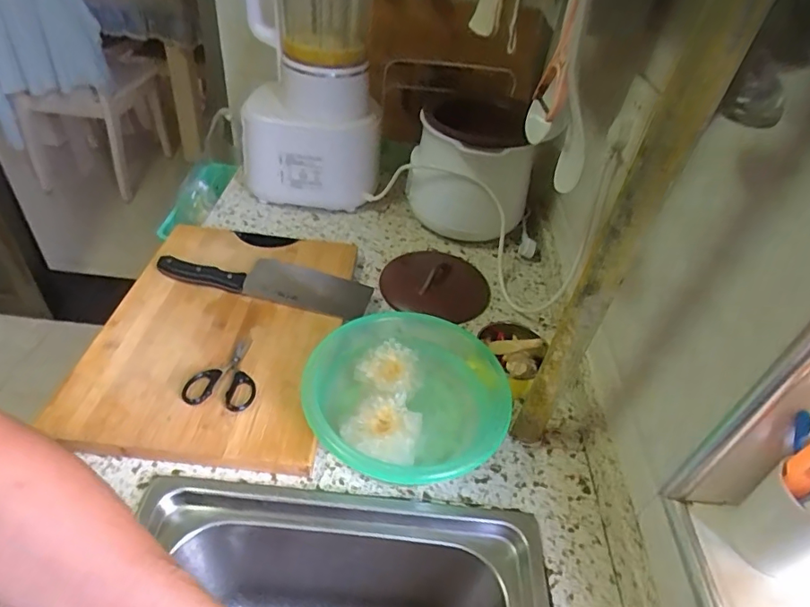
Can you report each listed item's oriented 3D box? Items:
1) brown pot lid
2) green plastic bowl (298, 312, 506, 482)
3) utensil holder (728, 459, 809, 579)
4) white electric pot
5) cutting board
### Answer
[{"bbox_3d":[0.049,-0.034,0.795,0.167,0.026,0.149,4,42,-4],"label":"brown pot lid"},{"bbox_3d":[0.001,0.114,0.583,0.224,0.073,0.214,4,42,-4],"label":"green plastic bowl"},{"bbox_3d":[0.300,0.170,0.397,0.056,0.077,0.066,-18,48,-26],"label":"utensil holder"},{"bbox_3d":[0.119,-0.243,0.878,0.204,0.218,0.221,16,43,9],"label":"white electric pot"},{"bbox_3d":[-0.236,0.032,0.668,0.283,0.032,0.380,7,42,-1],"label":"cutting board"}]

